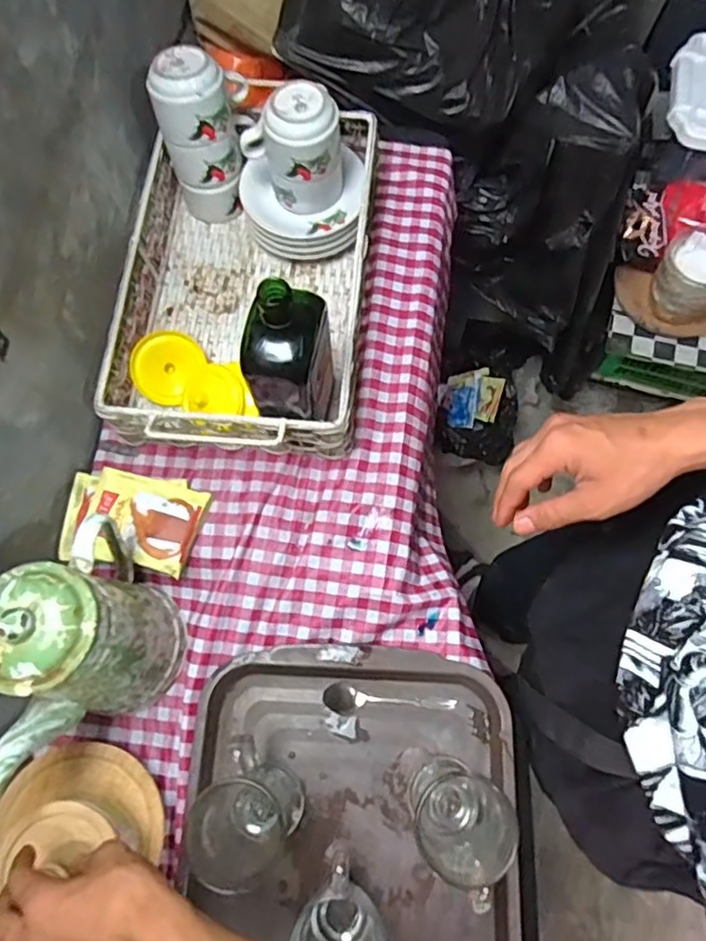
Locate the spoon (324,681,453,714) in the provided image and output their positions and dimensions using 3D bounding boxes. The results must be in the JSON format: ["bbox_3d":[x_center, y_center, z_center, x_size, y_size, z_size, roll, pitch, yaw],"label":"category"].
[{"bbox_3d":[0.036,0.229,0.609,0.129,0.013,0.027,4,70,3],"label":"spoon"}]

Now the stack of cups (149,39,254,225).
[{"bbox_3d":[-0.167,-0.383,0.712,0.091,0.174,0.079,2,70,2],"label":"stack of cups"}]

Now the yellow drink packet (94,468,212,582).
[{"bbox_3d":[-0.217,0.048,0.636,0.112,0.010,0.089,19,74,0],"label":"yellow drink packet"}]

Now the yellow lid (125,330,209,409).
[{"bbox_3d":[-0.210,-0.117,0.684,0.074,0.017,0.080,0,87,-3],"label":"yellow lid"}]

